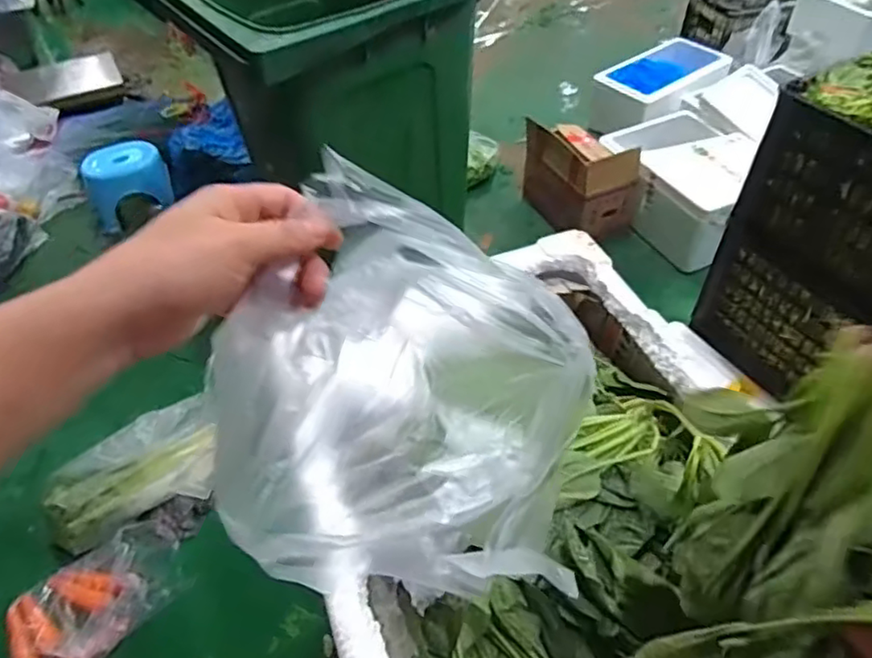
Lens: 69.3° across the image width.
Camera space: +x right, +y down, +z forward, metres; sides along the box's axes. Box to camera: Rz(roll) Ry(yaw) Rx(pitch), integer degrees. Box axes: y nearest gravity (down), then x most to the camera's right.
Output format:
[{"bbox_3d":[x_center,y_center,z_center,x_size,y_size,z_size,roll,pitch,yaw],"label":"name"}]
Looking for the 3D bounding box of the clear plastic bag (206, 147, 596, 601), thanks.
[{"bbox_3d":[-0.001,0.055,0.411,0.189,0.306,0.216,13,49,14],"label":"clear plastic bag"}]

